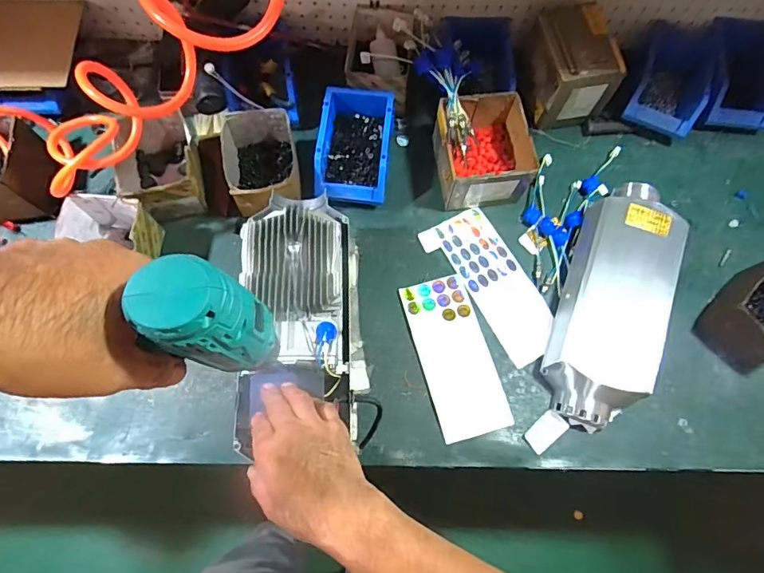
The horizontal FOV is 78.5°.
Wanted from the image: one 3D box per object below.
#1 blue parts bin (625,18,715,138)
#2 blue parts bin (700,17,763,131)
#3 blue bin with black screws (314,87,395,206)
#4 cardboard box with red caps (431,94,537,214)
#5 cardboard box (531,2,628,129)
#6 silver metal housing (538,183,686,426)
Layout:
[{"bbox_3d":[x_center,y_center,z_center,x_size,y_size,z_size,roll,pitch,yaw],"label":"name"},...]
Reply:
[{"bbox_3d":[0.505,-0.369,0.824,0.134,0.089,0.193,19,72,5],"label":"blue parts bin"},{"bbox_3d":[0.631,-0.373,0.814,0.131,0.095,0.166,3,71,0],"label":"blue parts bin"},{"bbox_3d":[-0.046,-0.230,0.779,0.115,0.072,0.182,6,71,1],"label":"blue bin with black screws"},{"bbox_3d":[0.165,-0.223,0.774,0.139,0.097,0.160,-7,71,-3],"label":"cardboard box with red caps"},{"bbox_3d":[0.319,-0.377,0.801,0.130,0.128,0.155,-3,71,-2],"label":"cardboard box"},{"bbox_3d":[0.355,0.013,0.711,0.138,0.101,0.393,20,72,5],"label":"silver metal housing"}]

